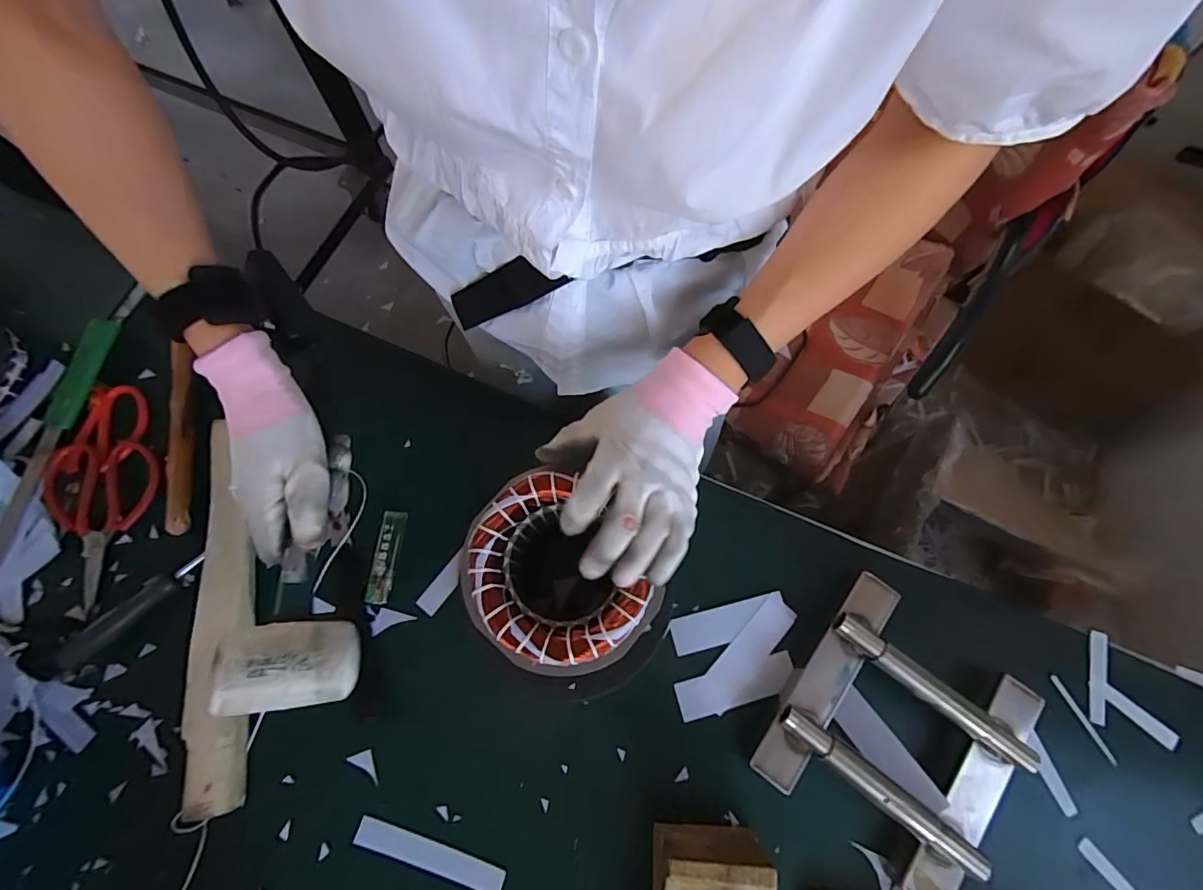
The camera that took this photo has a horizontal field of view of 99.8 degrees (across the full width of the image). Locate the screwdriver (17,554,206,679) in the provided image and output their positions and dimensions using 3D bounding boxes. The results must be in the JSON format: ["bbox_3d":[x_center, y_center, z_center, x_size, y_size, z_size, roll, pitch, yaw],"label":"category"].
[{"bbox_3d":[-0.442,0.160,0.468,0.161,0.018,0.026,-36,77,-11],"label":"screwdriver"}]

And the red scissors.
[{"bbox_3d":[-0.486,0.041,0.488,0.091,0.011,0.217,-11,73,-4],"label":"red scissors"}]

